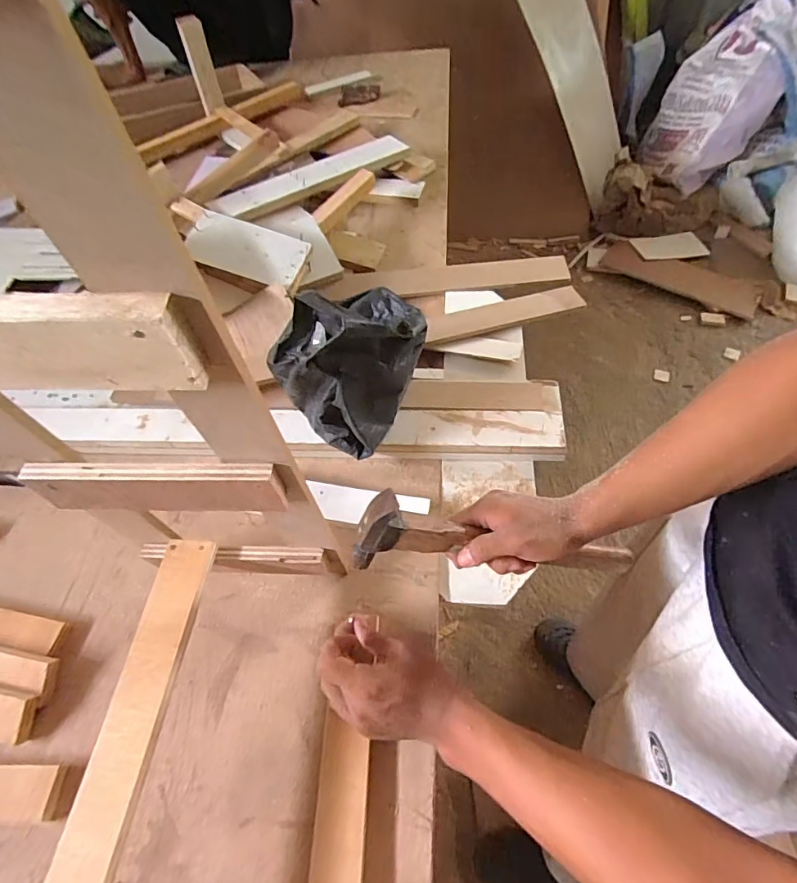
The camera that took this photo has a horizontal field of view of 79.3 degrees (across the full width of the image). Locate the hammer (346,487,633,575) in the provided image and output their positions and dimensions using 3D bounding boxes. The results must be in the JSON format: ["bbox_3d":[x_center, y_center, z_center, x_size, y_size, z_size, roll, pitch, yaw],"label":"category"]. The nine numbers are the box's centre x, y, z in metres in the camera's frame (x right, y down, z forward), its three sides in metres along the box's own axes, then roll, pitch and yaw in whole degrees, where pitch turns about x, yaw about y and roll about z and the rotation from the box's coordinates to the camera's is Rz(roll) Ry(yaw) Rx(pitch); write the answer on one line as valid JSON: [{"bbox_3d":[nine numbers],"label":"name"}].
[{"bbox_3d":[0.107,0.108,0.484,0.306,0.079,0.040,12,56,-20],"label":"hammer"}]

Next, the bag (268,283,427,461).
[{"bbox_3d":[-0.047,-0.096,0.572,0.126,0.217,0.159,36,66,25],"label":"bag"}]

